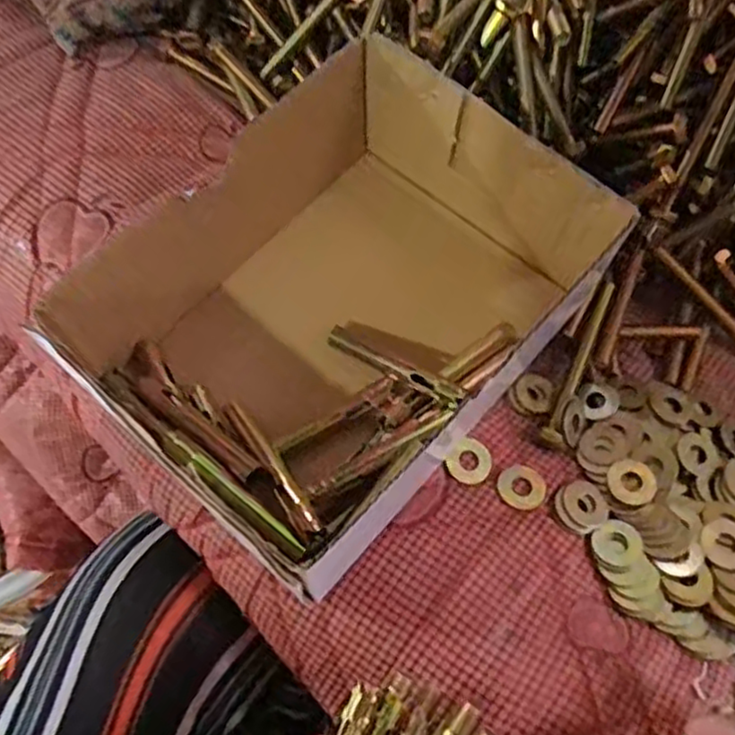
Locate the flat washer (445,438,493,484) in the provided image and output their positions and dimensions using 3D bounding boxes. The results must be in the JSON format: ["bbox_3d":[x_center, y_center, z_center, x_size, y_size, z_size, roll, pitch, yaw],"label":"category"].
[{"bbox_3d":[0.042,0.039,0.291,0.017,0.004,0.019,36,65,3],"label":"flat washer"}]

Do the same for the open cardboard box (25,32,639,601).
[{"bbox_3d":[-0.010,-0.028,0.283,0.141,0.078,0.190,40,67,19],"label":"open cardboard box"}]

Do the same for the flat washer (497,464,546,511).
[{"bbox_3d":[0.063,0.048,0.287,0.019,0.004,0.018,1,60,-1],"label":"flat washer"}]

